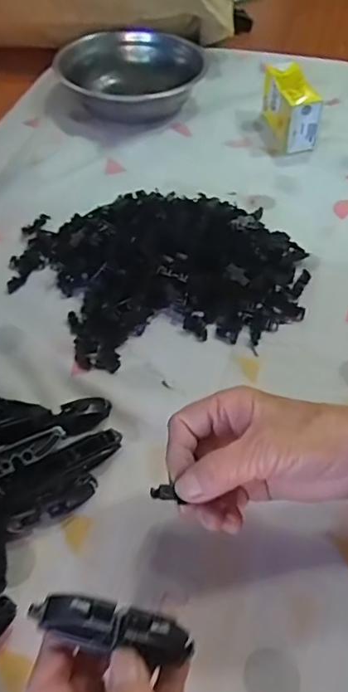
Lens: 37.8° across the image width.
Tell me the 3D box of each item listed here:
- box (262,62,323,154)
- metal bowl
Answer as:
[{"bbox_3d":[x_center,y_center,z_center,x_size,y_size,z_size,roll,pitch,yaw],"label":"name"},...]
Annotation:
[{"bbox_3d":[0.151,-0.321,0.670,0.049,0.072,0.114,-6,53,-7],"label":"box"},{"bbox_3d":[-0.062,-0.382,0.707,0.182,0.059,0.182,0,51,-1],"label":"metal bowl"}]

